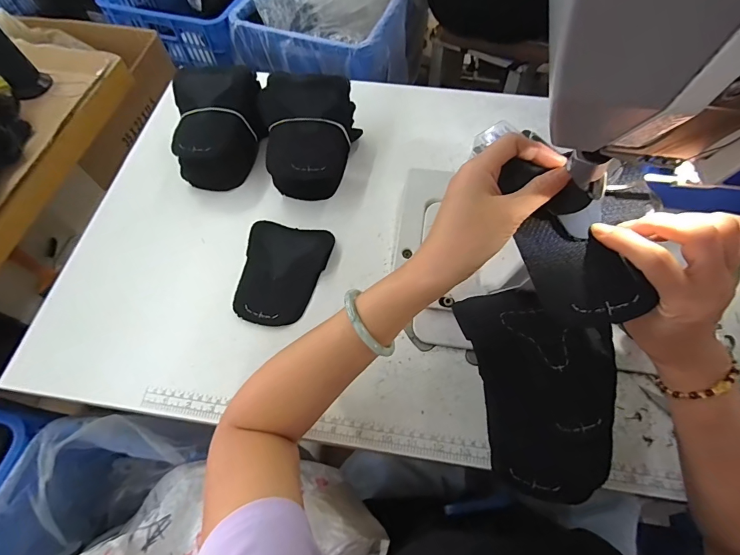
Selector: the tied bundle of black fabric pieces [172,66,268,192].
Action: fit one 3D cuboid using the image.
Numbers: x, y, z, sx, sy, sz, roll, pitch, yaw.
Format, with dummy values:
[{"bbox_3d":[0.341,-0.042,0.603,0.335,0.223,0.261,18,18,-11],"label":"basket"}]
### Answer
[{"bbox_3d":[-0.205,-0.202,0.532,0.115,0.091,0.125,0,63,2],"label":"tied bundle of black fabric pieces"}]

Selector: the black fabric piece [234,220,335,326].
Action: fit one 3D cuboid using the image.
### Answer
[{"bbox_3d":[-0.109,-0.007,0.481,0.102,0.006,0.134,7,63,5],"label":"black fabric piece"}]

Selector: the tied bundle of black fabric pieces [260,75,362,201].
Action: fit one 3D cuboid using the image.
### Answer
[{"bbox_3d":[-0.079,-0.187,0.525,0.125,0.097,0.132,-5,63,-1],"label":"tied bundle of black fabric pieces"}]

